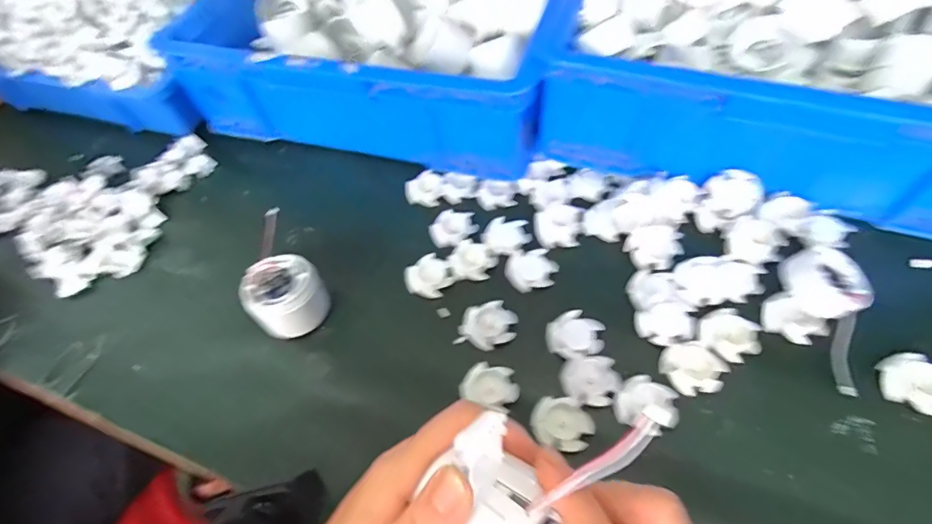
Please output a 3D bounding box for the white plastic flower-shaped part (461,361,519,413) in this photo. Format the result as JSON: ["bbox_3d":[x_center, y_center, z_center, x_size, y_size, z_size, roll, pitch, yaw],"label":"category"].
[{"bbox_3d":[0.020,0.099,0.361,0.044,0.013,0.033,22,63,19],"label":"white plastic flower-shaped part"}]

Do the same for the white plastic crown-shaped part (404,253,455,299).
[{"bbox_3d":[-0.035,0.016,0.427,0.040,0.015,0.038,-36,61,-16],"label":"white plastic crown-shaped part"}]

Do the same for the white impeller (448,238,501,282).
[{"bbox_3d":[0.006,-0.001,0.430,0.042,0.012,0.038,27,64,21],"label":"white impeller"}]

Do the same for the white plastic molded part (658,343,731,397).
[{"bbox_3d":[0.175,0.083,0.352,0.043,0.014,0.037,-10,57,0],"label":"white plastic molded part"}]

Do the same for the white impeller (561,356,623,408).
[{"bbox_3d":[0.098,0.093,0.354,0.045,0.009,0.036,-1,58,6],"label":"white impeller"}]

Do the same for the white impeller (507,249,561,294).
[{"bbox_3d":[0.061,0.008,0.418,0.047,0.013,0.038,-8,57,2],"label":"white impeller"}]

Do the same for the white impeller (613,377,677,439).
[{"bbox_3d":[0.136,0.107,0.339,0.042,0.010,0.038,26,64,21],"label":"white impeller"}]

